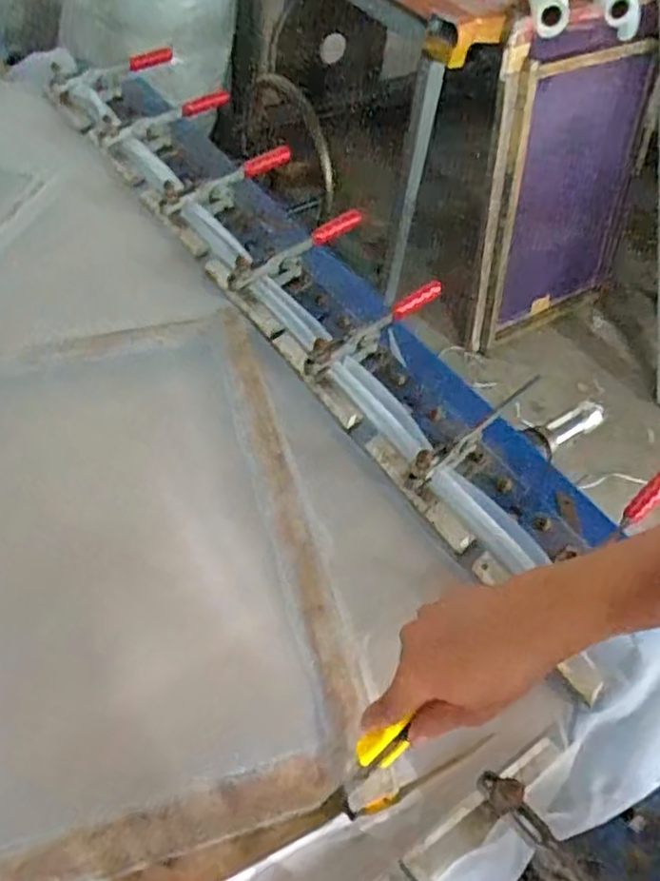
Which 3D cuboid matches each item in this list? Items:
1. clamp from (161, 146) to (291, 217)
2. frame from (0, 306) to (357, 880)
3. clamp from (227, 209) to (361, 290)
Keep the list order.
[{"bbox_3d":[-0.138,-0.351,0.911,0.195,0.050,0.046,-37,66,-27],"label":"clamp"},{"bbox_3d":[-0.210,0.105,0.605,0.365,0.030,0.539,-11,56,-13],"label":"frame"},{"bbox_3d":[-0.039,-0.235,0.839,0.198,0.052,0.034,-32,63,-25],"label":"clamp"}]

